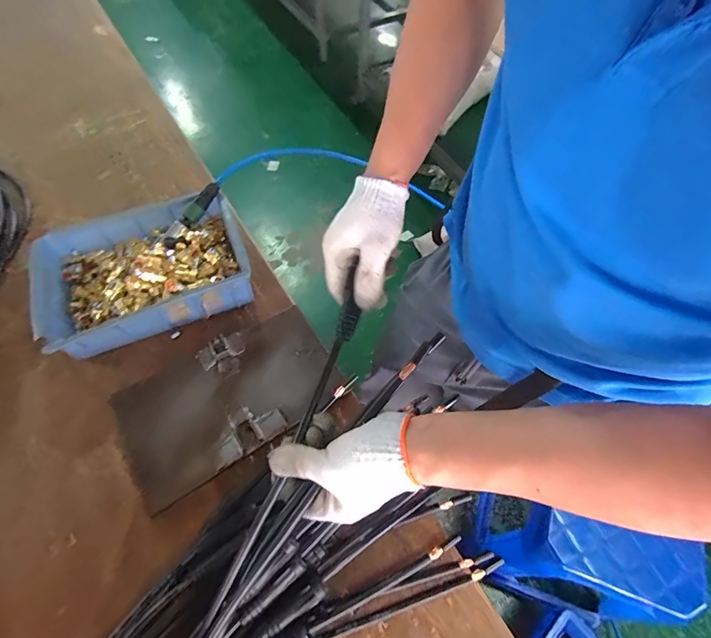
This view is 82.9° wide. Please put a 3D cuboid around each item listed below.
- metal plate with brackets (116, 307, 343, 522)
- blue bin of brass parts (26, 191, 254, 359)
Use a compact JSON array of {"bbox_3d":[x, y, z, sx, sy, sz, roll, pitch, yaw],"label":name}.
[{"bbox_3d":[-0.178,0.107,0.571,0.291,0.022,0.175,-30,66,-15],"label":"metal plate with brackets"},{"bbox_3d":[-0.330,-0.079,0.637,0.288,0.079,0.224,-21,64,-11],"label":"blue bin of brass parts"}]

